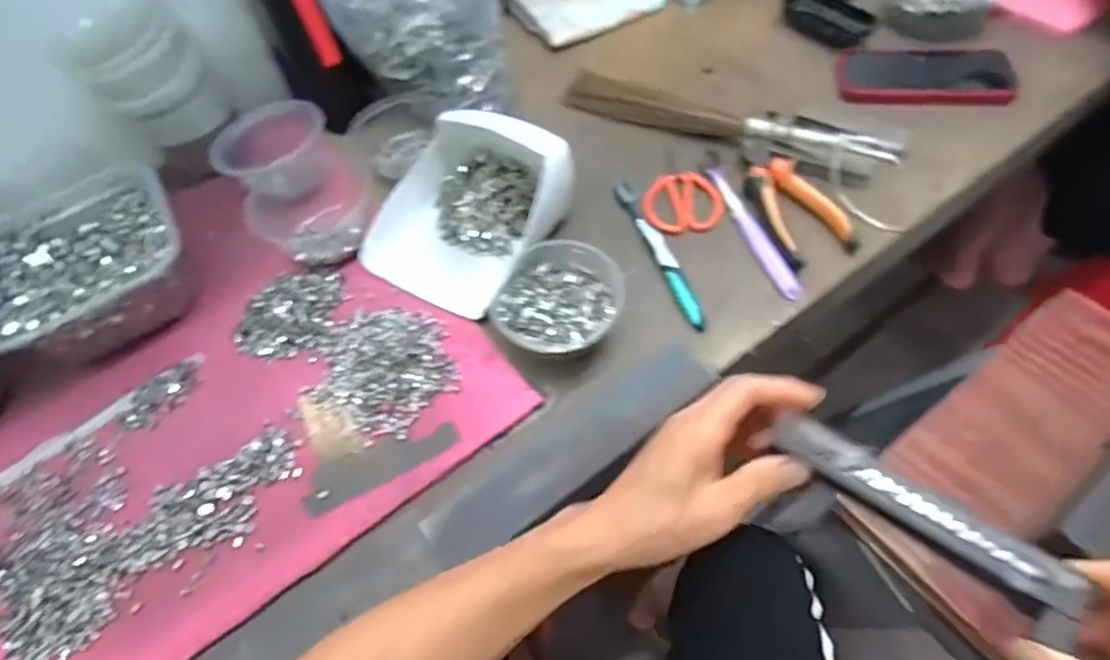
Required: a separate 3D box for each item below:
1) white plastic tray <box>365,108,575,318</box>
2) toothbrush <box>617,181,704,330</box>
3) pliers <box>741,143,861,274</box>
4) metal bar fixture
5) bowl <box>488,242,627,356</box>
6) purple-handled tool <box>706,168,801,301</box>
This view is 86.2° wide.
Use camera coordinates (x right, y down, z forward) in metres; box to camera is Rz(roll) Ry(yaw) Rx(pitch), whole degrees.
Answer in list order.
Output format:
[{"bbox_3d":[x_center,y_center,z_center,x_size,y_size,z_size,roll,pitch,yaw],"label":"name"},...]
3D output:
[{"bbox_3d":[-0.079,-0.120,0.539,0.159,0.067,0.178,23,64,16],"label":"white plastic tray"},{"bbox_3d":[0.094,-0.075,0.539,0.019,0.010,0.178,-19,62,-6],"label":"toothbrush"},{"bbox_3d":[0.208,-0.120,0.547,0.064,0.021,0.144,-24,63,-9],"label":"pliers"},{"bbox_3d":[0.181,0.091,0.300,0.148,0.013,0.032,34,69,30],"label":"metal bar fixture"},{"bbox_3d":[0.002,-0.021,0.489,0.098,0.049,0.096,-2,61,3],"label":"bowl"},{"bbox_3d":[0.179,-0.092,0.545,0.017,0.006,0.160,-18,62,-6],"label":"purple-handled tool"}]

